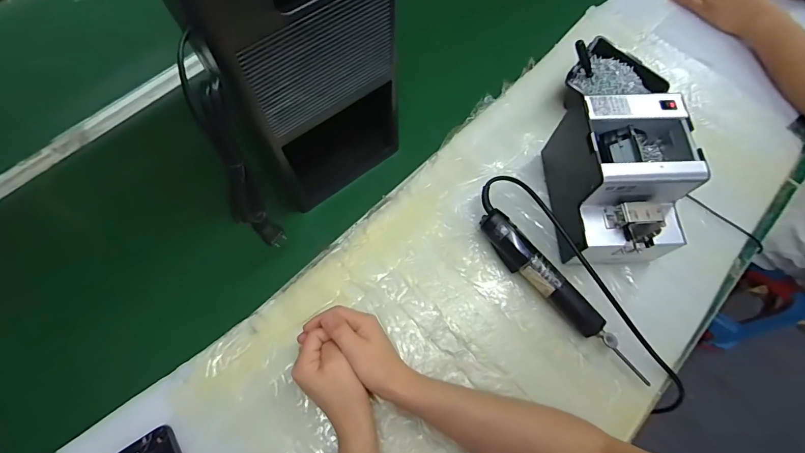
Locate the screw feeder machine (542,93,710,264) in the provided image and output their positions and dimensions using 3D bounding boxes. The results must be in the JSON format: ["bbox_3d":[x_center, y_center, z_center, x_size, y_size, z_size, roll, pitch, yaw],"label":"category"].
[{"bbox_3d":[0.286,-0.056,0.518,0.143,0.152,0.180,2,67,0],"label":"screw feeder machine"}]

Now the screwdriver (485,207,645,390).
[{"bbox_3d":[0.198,0.085,0.507,0.038,0.031,0.265,-35,71,-15],"label":"screwdriver"}]

